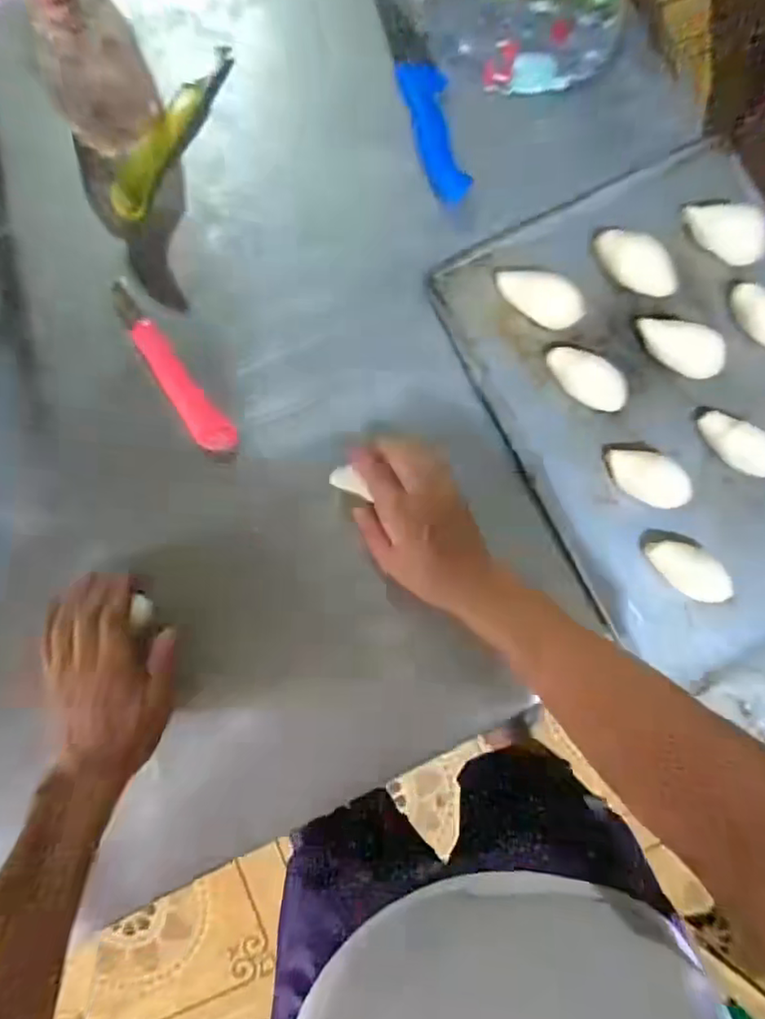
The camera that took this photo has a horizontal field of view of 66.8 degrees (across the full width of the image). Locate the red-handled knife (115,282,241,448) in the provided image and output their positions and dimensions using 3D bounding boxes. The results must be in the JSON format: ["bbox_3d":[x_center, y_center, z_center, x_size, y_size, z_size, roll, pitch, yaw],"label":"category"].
[{"bbox_3d":[-0.191,-0.128,0.529,0.031,0.028,0.171,-33,89,-5],"label":"red-handled knife"}]

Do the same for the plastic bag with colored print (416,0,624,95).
[{"bbox_3d":[0.137,-0.469,0.538,0.185,0.034,0.159,-27,89,-5],"label":"plastic bag with colored print"}]

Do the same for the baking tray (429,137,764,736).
[{"bbox_3d":[0.311,-0.064,0.542,0.337,0.043,0.534,-31,89,-5],"label":"baking tray"}]

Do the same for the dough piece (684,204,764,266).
[{"bbox_3d":[0.319,-0.260,0.533,0.077,0.021,0.039,37,85,-1],"label":"dough piece"}]

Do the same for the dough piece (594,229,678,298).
[{"bbox_3d":[0.231,-0.224,0.525,0.084,0.023,0.036,30,85,-2],"label":"dough piece"}]

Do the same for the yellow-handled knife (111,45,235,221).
[{"bbox_3d":[-0.195,-0.348,0.533,0.036,0.016,0.184,27,85,-2],"label":"yellow-handled knife"}]

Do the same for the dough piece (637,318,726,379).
[{"bbox_3d":[0.270,-0.148,0.524,0.082,0.020,0.036,30,85,-2],"label":"dough piece"}]

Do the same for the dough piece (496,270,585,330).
[{"bbox_3d":[0.144,-0.195,0.526,0.083,0.019,0.041,37,85,-1],"label":"dough piece"}]

